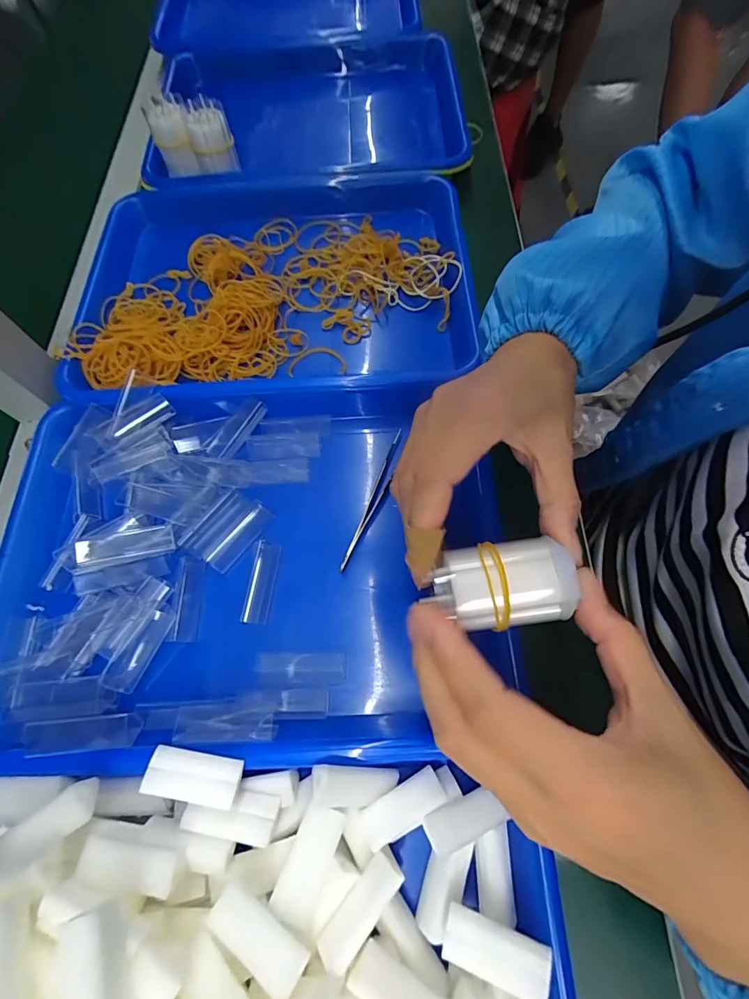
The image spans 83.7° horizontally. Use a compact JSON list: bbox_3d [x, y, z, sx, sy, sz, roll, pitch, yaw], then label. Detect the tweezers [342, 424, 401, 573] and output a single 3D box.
[{"bbox_3d":[0.003,-0.002,0.300,0.012,0.009,0.114,19,70,10],"label":"tweezers"}]

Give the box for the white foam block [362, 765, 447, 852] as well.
[{"bbox_3d":[0.015,0.162,0.220,0.044,0.007,0.019,-27,69,-8],"label":"white foam block"}]

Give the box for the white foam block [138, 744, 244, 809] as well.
[{"bbox_3d":[-0.091,0.142,0.215,0.045,0.019,0.020,9,69,6],"label":"white foam block"}]

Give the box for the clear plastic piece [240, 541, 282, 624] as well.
[{"bbox_3d":[-0.078,0.056,0.286,0.018,0.006,0.054,6,68,5],"label":"clear plastic piece"}]

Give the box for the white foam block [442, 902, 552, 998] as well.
[{"bbox_3d":[0.055,0.206,0.189,0.044,0.011,0.021,14,69,8],"label":"white foam block"}]

